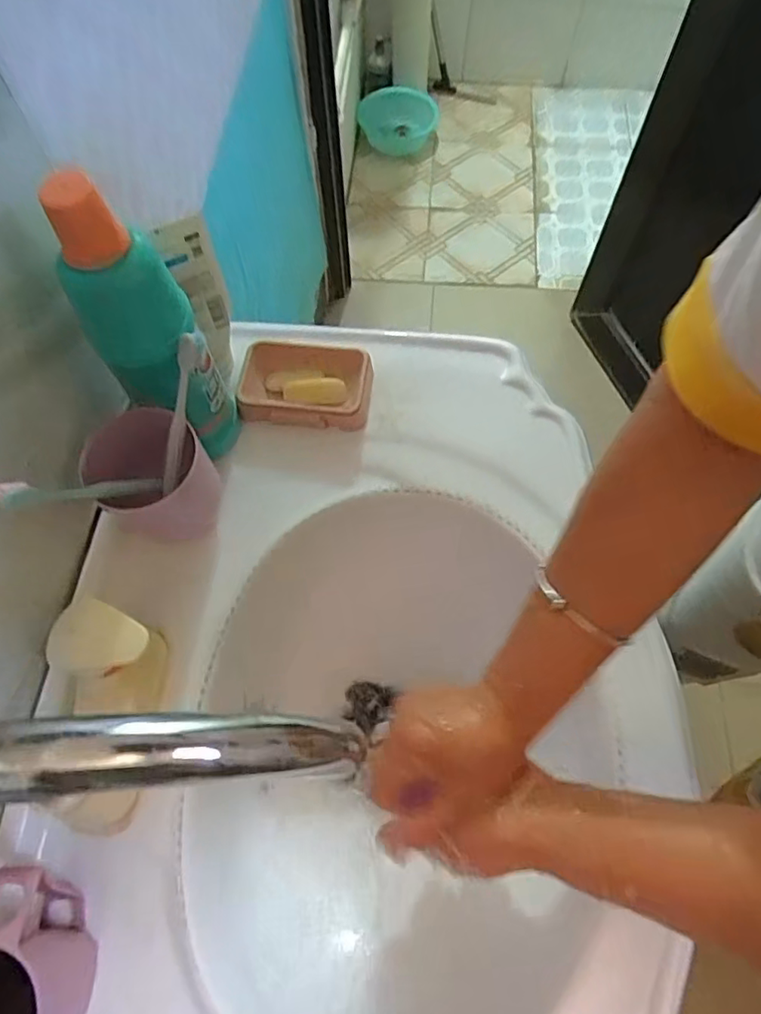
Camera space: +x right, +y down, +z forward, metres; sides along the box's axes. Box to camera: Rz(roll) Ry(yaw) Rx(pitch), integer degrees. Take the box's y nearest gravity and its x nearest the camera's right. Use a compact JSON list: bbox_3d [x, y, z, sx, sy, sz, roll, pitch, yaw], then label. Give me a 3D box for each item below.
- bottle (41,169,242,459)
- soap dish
[{"bbox_3d":[-0.159,-0.116,0.429,0.059,0.234,0.056,13,66,6],"label":"bottle"},{"bbox_3d":[-0.069,-0.115,0.550,0.119,0.025,0.079,5,66,3],"label":"soap dish"}]

